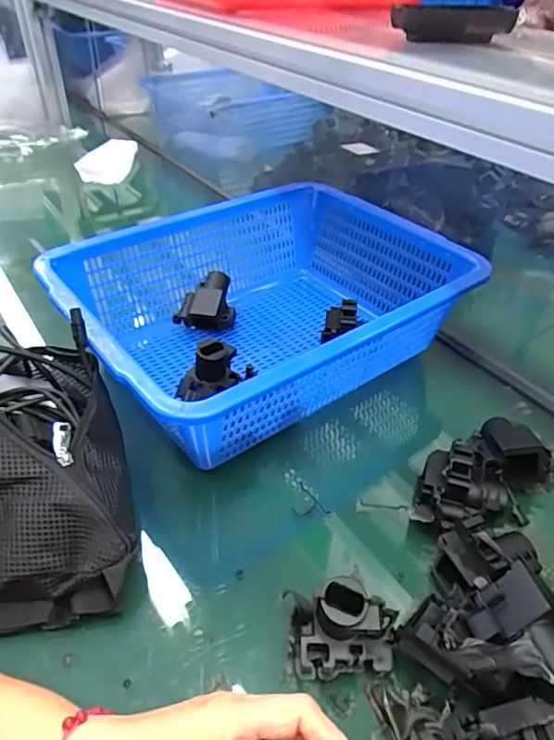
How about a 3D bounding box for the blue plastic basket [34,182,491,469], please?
[{"bbox_3d":[-0.014,-0.059,0.580,0.374,0.139,0.302,-27,47,-30],"label":"blue plastic basket"}]

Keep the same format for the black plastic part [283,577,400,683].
[{"bbox_3d":[0.043,0.168,0.347,0.070,0.075,0.048,7,40,6],"label":"black plastic part"}]

